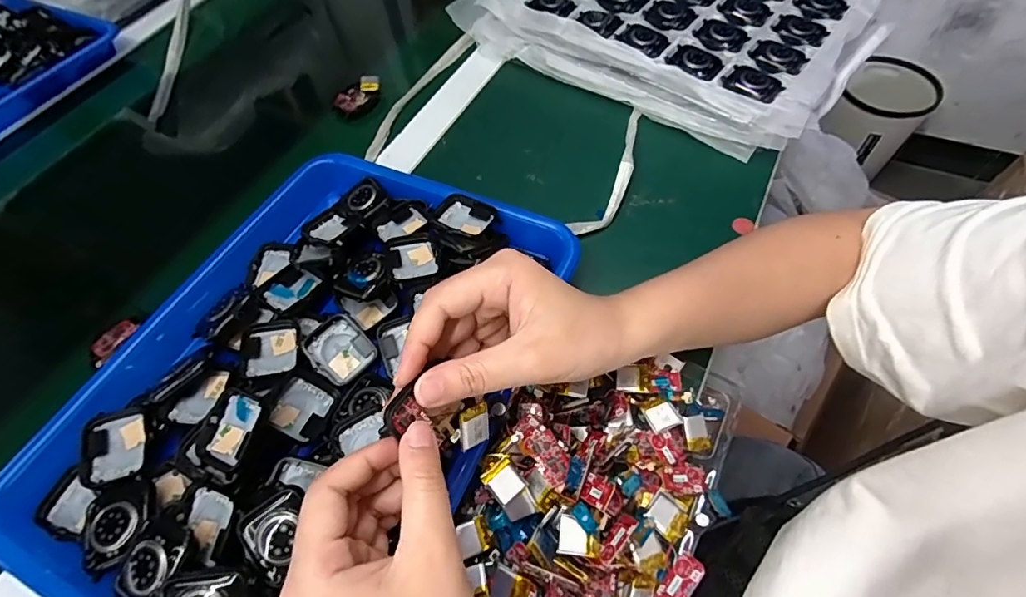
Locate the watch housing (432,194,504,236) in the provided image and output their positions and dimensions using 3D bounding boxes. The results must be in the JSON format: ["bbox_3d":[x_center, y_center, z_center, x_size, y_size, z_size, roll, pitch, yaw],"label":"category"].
[{"bbox_3d":[-0.034,-0.060,0.361,0.040,0.012,0.034,30,65,20],"label":"watch housing"}]

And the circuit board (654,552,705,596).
[{"bbox_3d":[0.087,0.149,0.255,0.013,0.007,0.028,36,79,23],"label":"circuit board"}]

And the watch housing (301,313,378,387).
[{"bbox_3d":[-0.115,0.034,0.324,0.037,0.008,0.041,-39,83,-21],"label":"watch housing"}]

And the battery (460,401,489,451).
[{"bbox_3d":[-0.019,0.063,0.242,0.004,0.020,0.018,-3,6,44],"label":"battery"}]

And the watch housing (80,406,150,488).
[{"bbox_3d":[-0.236,0.088,0.291,0.035,0.016,0.040,-14,58,-5],"label":"watch housing"}]

